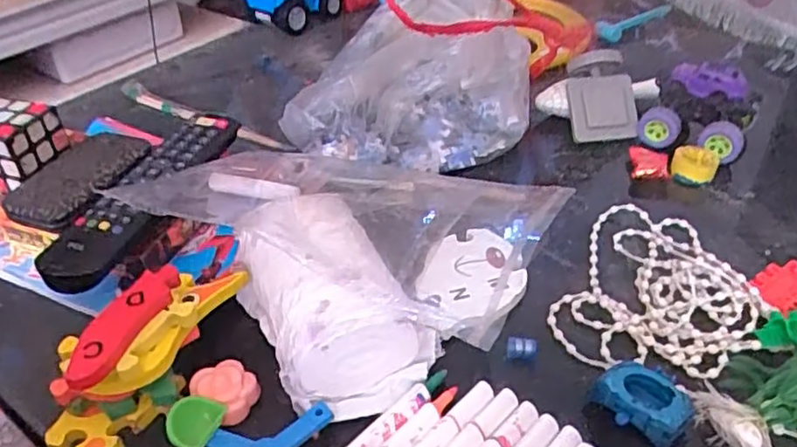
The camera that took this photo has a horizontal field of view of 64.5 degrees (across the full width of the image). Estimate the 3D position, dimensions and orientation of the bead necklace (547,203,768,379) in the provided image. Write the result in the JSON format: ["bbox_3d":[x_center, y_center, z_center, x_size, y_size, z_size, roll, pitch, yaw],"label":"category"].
[{"bbox_3d":[0.171,0.039,0.405,0.110,0.014,0.146,20,43,24],"label":"bead necklace"}]

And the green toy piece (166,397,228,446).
[{"bbox_3d":[-0.107,0.102,0.330,0.025,0.007,0.029,12,40,15],"label":"green toy piece"}]

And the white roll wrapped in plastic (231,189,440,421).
[{"bbox_3d":[-0.046,0.038,0.373,0.091,0.057,0.142,-25,45,-28],"label":"white roll wrapped in plastic"}]

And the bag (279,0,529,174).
[{"bbox_3d":[0.016,-0.133,0.532,0.186,0.128,0.162,9,39,12],"label":"bag"}]

